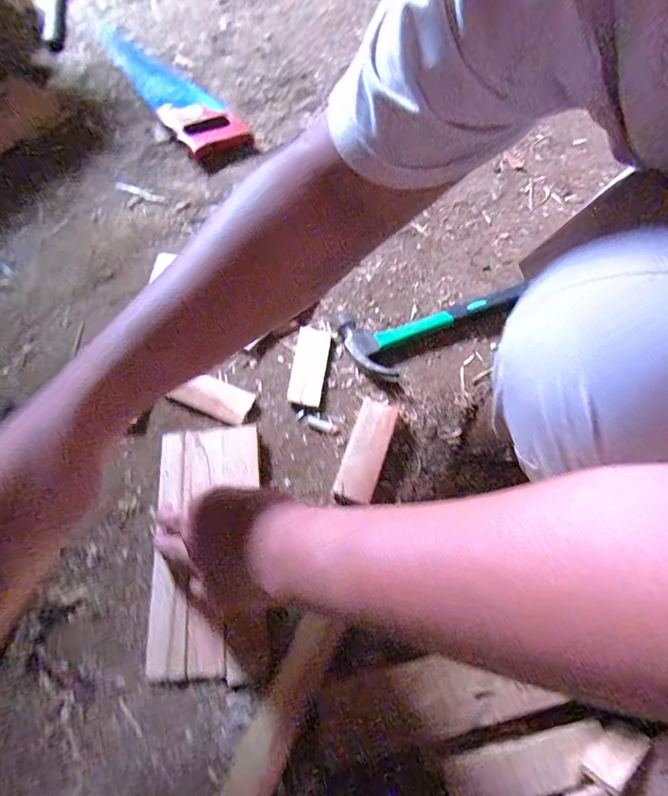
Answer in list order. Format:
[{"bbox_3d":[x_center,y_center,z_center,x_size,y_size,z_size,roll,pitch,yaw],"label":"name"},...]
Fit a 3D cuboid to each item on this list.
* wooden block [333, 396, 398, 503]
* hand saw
[{"bbox_3d":[0.033,0.049,0.424,0.038,0.021,0.105,18,64,10],"label":"wooden block"},{"bbox_3d":[-0.282,-0.526,0.714,0.100,0.033,0.470,-35,67,-16],"label":"hand saw"}]

